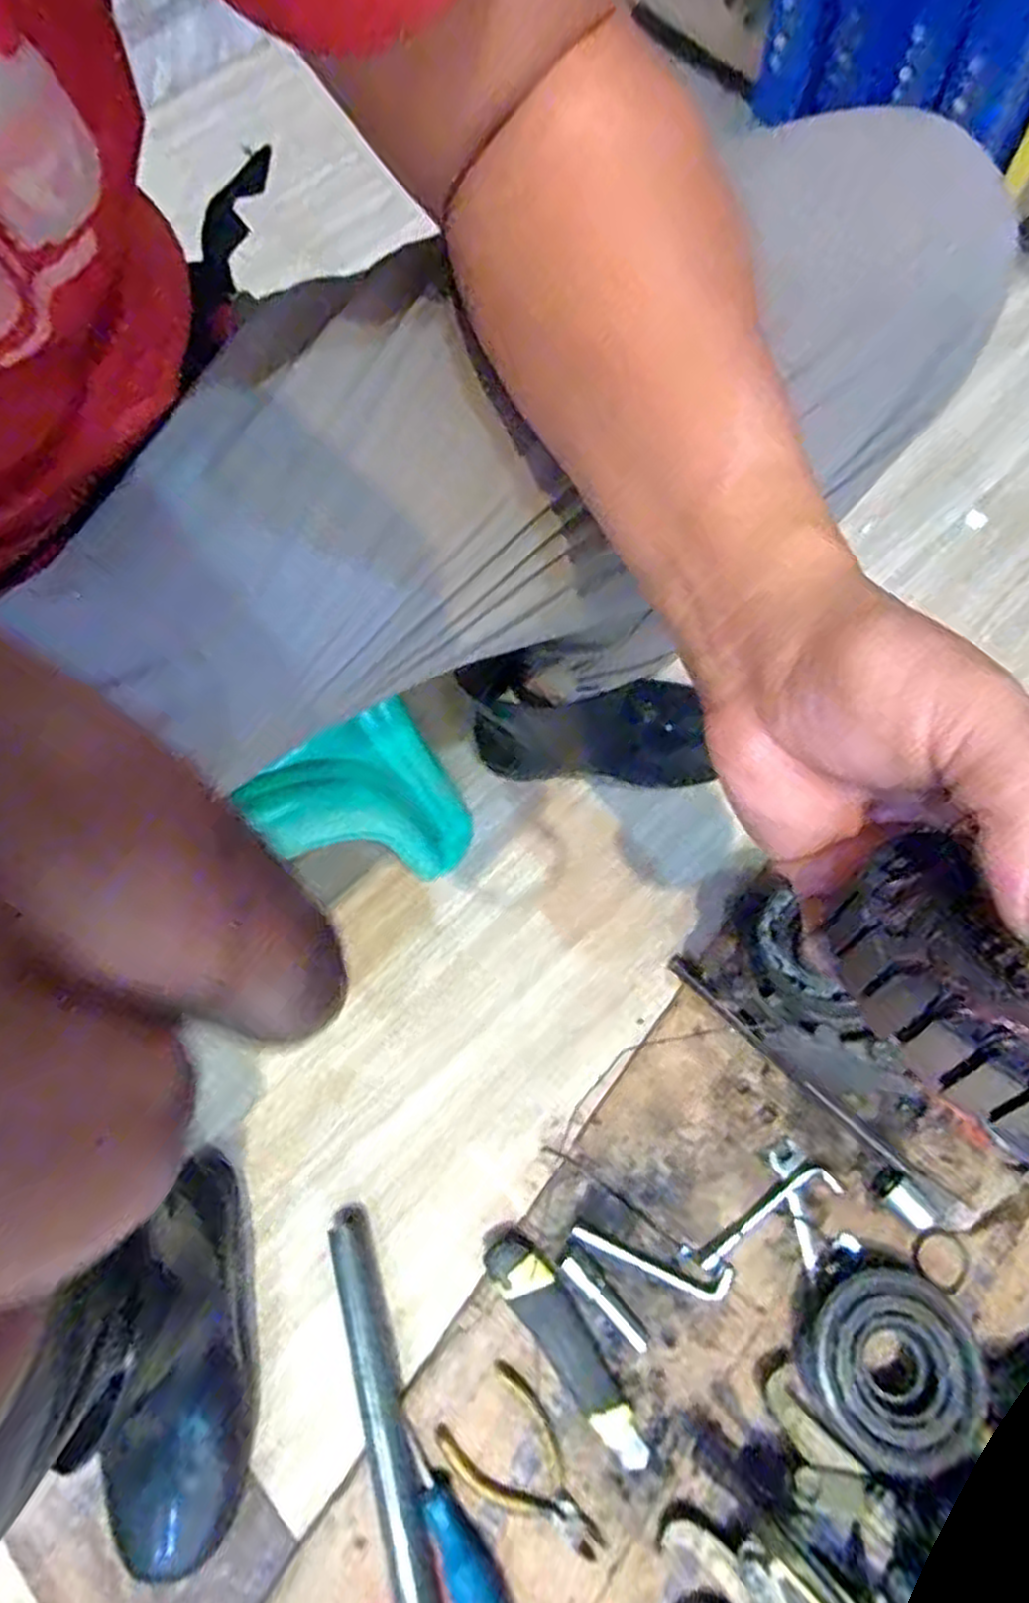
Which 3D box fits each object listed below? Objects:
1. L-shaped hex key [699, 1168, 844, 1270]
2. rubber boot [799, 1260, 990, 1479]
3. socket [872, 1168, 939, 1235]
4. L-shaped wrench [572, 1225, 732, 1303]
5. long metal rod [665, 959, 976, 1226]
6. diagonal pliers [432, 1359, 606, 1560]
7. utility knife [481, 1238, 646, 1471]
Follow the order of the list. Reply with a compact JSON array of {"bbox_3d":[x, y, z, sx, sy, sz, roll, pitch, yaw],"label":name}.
[{"bbox_3d":[0.185,0.307,0.571,0.117,0.004,0.024,-30,70,-8],"label":"L-shaped hex key"},{"bbox_3d":[0.253,0.377,0.519,0.107,0.034,0.111,-1,69,3],"label":"rubber boot"},{"bbox_3d":[0.285,0.292,0.565,0.025,0.019,0.042,-41,72,-12],"label":"socket"},{"bbox_3d":[0.098,0.335,0.558,0.115,0.005,0.023,12,69,7],"label":"L-shaped wrench"},{"bbox_3d":[0.231,0.222,0.599,0.280,0.015,0.019,40,76,16],"label":"long metal rod"},{"bbox_3d":[0.009,0.452,0.518,0.068,0.009,0.117,-42,72,-12],"label":"diagonal pliers"},{"bbox_3d":[0.039,0.379,0.536,0.035,0.020,0.159,-37,71,-10],"label":"utility knife"}]

